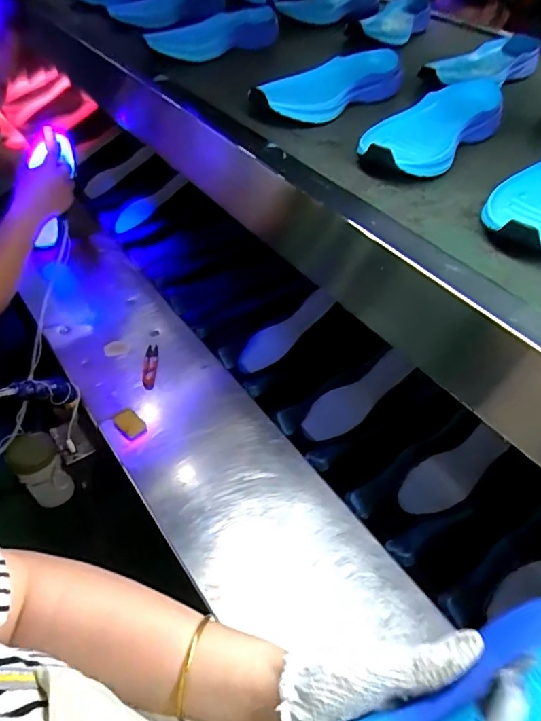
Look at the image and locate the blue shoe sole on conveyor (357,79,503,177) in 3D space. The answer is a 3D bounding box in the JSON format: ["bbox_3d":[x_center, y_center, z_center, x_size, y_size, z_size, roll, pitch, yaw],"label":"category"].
[{"bbox_3d":[0.189,-0.274,0.565,0.097,0.051,0.254,32,51,23],"label":"blue shoe sole on conveyor"}]

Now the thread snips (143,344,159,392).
[{"bbox_3d":[-0.217,0.012,0.875,0.022,0.011,0.100,-1,46,-7],"label":"thread snips"}]

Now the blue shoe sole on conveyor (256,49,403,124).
[{"bbox_3d":[0.079,-0.361,0.633,0.240,0.047,0.067,-32,56,-31],"label":"blue shoe sole on conveyor"}]

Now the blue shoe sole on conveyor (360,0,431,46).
[{"bbox_3d":[0.241,-0.649,0.914,0.095,0.048,0.226,19,47,13],"label":"blue shoe sole on conveyor"}]

